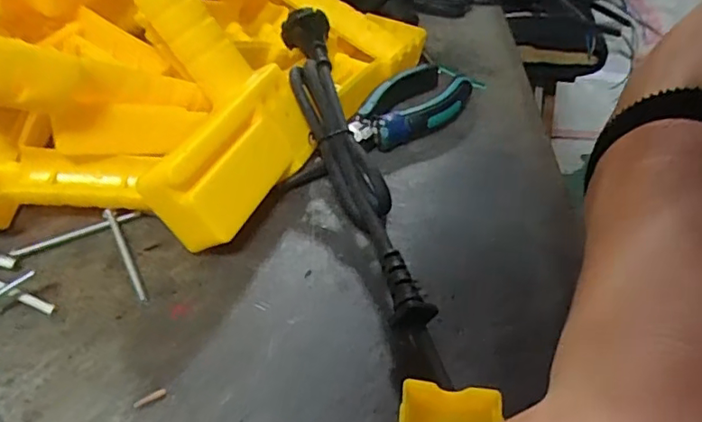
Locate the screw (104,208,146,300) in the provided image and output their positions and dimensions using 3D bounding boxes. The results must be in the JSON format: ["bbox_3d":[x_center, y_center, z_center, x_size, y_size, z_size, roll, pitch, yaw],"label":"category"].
[{"bbox_3d":[-0.110,0.021,0.276,0.005,0.009,0.061,-19,47,-24],"label":"screw"}]

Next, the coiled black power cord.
[{"bbox_3d":[-0.004,-0.030,0.306,0.036,0.056,0.245,-8,43,-14],"label":"coiled black power cord"}]

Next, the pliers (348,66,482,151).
[{"bbox_3d":[0.046,-0.072,0.379,0.046,0.022,0.123,34,49,29],"label":"pliers"}]

